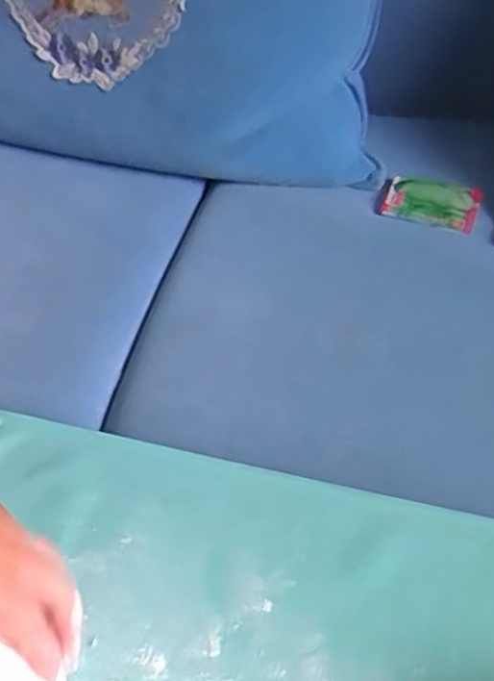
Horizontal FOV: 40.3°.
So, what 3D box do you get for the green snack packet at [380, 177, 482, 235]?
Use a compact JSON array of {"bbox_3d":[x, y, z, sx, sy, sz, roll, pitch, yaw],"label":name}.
[{"bbox_3d":[0.218,-0.166,0.807,0.110,0.026,0.078,26,51,23],"label":"green snack packet"}]

